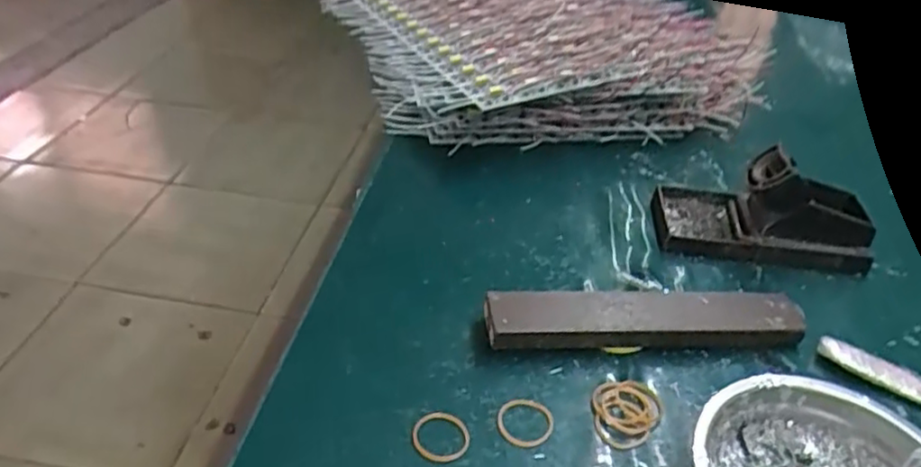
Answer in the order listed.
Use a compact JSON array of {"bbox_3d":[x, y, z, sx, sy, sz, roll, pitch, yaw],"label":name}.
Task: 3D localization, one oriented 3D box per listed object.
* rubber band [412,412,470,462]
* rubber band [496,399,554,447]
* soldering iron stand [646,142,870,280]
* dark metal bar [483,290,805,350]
[{"bbox_3d":[-0.010,0.105,0.353,0.030,0.004,0.029,3,38,-2],"label":"rubber band"},{"bbox_3d":[0.035,0.101,0.365,0.031,0.004,0.029,3,38,-2],"label":"rubber band"},{"bbox_3d":[0.226,-0.022,0.497,0.147,0.063,0.077,6,38,2],"label":"soldering iron stand"},{"bbox_3d":[0.115,0.051,0.414,0.195,0.029,0.035,-1,38,-8],"label":"dark metal bar"}]

